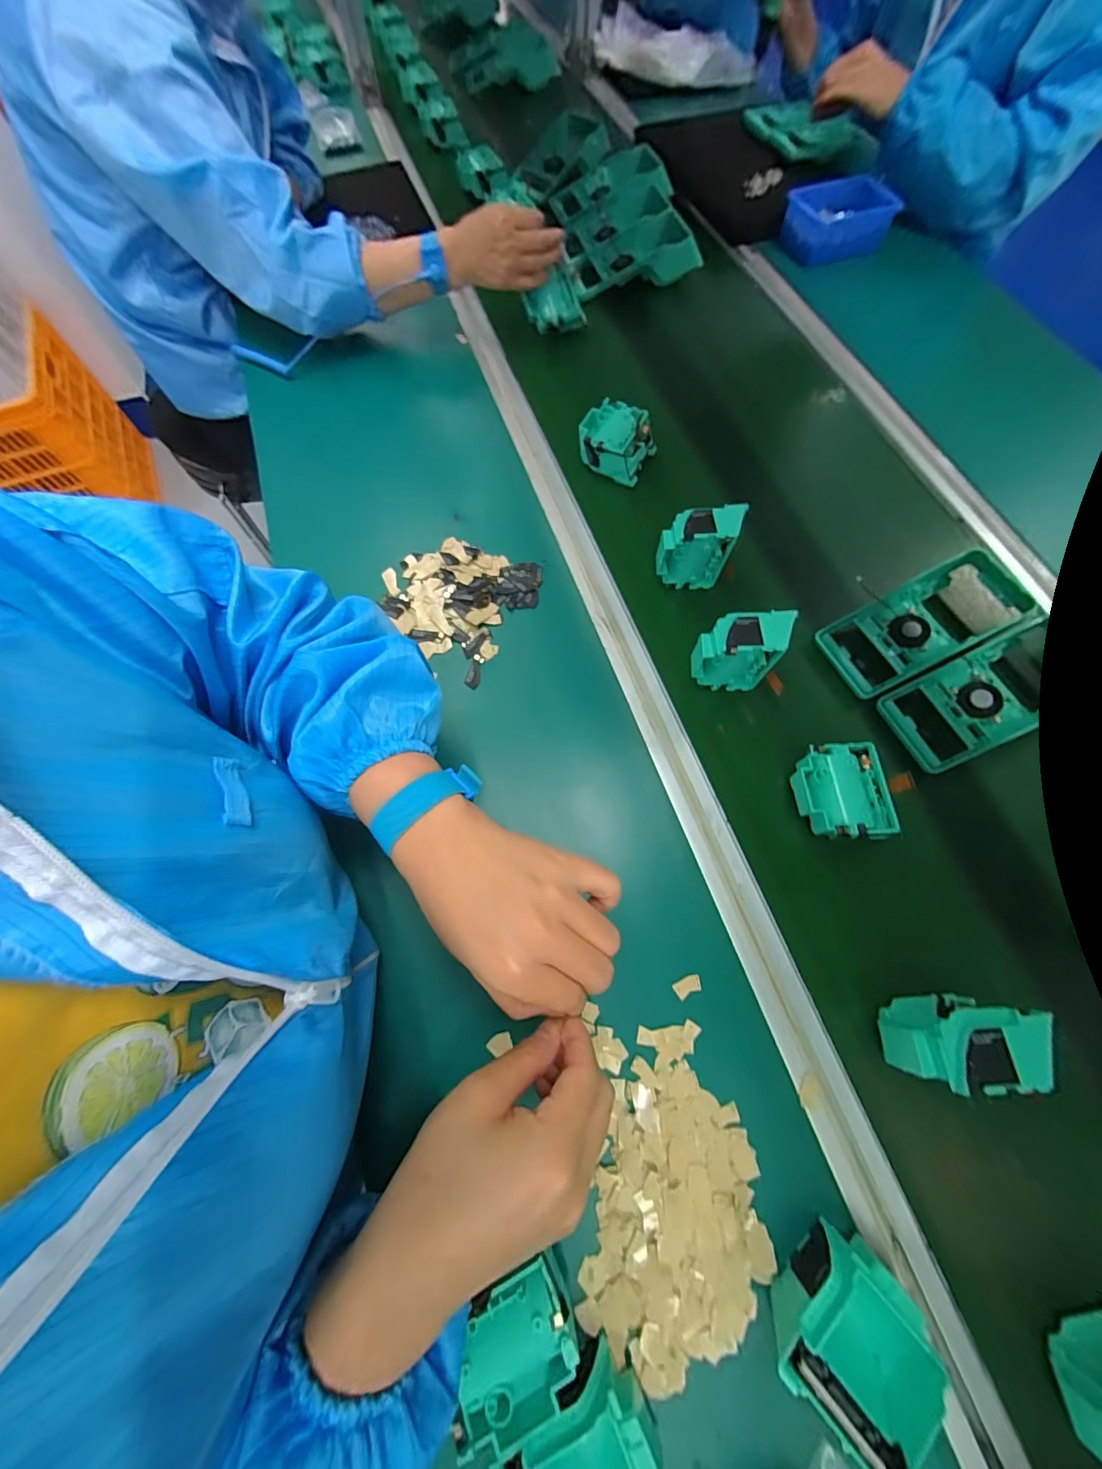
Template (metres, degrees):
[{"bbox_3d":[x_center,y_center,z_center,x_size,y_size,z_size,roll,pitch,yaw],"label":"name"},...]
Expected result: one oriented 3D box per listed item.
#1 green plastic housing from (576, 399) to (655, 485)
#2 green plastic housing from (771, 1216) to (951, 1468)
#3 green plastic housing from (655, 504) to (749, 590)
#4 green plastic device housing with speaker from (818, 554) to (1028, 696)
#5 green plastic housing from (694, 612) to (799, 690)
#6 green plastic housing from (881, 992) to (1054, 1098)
[{"bbox_3d":[0.073,-0.340,0.546,0.082,0.039,0.077,26,72,11],"label":"green plastic housing"},{"bbox_3d":[0.173,0.345,0.268,0.077,0.040,0.071,-40,73,-13],"label":"green plastic housing"},{"bbox_3d":[0.143,-0.183,0.472,0.077,0.086,0.039,1,69,2],"label":"green plastic housing"},{"bbox_3d":[0.362,-0.109,0.455,0.194,0.048,0.085,-27,71,-9],"label":"green plastic device housing with speaker"},{"bbox_3d":[0.165,-0.073,0.423,0.073,0.078,0.038,0,69,2],"label":"green plastic housing"},{"bbox_3d":[0.266,0.202,0.314,0.075,0.073,0.048,4,69,3],"label":"green plastic housing"}]

